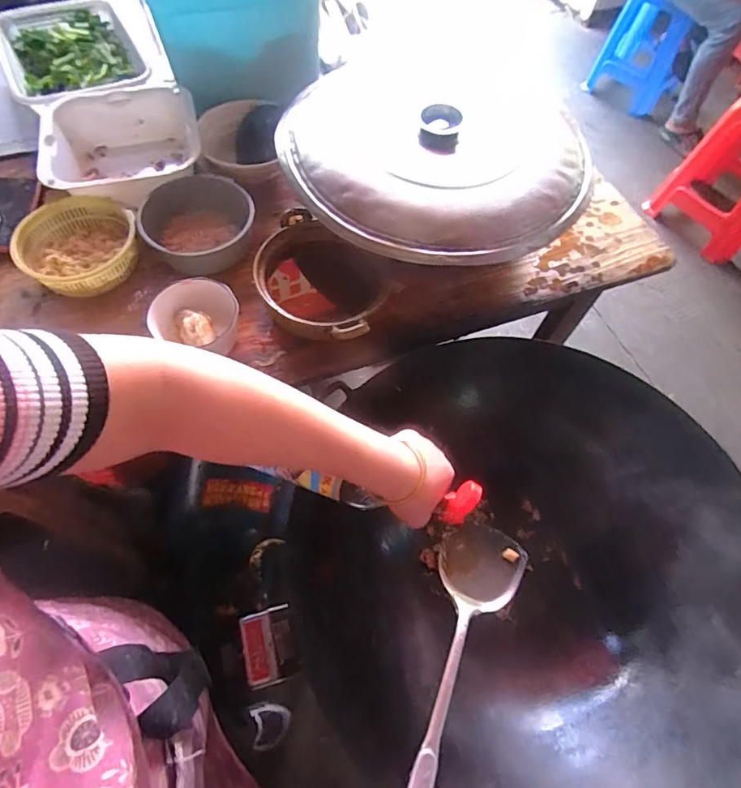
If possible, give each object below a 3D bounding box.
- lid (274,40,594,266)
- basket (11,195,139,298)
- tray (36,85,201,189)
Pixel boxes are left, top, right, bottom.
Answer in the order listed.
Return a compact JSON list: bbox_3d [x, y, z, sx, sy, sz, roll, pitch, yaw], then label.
[{"bbox_3d":[0.084,-0.336,0.632,0.394,0.066,0.342,35,66,13],"label":"lid"},{"bbox_3d":[-0.402,-0.205,0.657,0.150,0.052,0.152,2,62,-3],"label":"basket"},{"bbox_3d":[-0.385,-0.381,0.752,0.228,0.088,0.231,-14,64,-11],"label":"tray"}]

